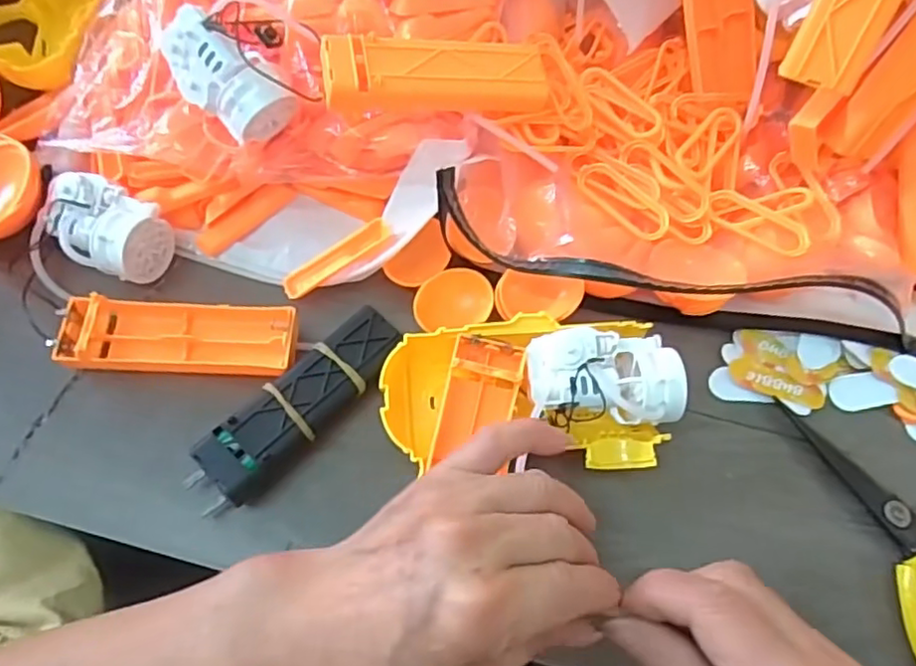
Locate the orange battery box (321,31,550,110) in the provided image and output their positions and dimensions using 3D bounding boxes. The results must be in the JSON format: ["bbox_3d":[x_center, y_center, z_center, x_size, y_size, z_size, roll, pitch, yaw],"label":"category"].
[{"bbox_3d":[-0.010,-0.127,0.310,0.111,0.018,0.031,-7,66,-19],"label":"orange battery box"}]

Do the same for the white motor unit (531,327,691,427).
[{"bbox_3d":[0.068,0.023,0.302,0.069,0.041,0.043,5,66,0],"label":"white motor unit"}]

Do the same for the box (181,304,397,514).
[{"bbox_3d":[-0.075,0.034,0.299,0.031,0.016,0.116,41,70,15],"label":"box"}]

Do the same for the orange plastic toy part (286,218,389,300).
[{"bbox_3d":[-0.064,-0.040,0.333,0.063,0.004,0.014,-33,71,-1],"label":"orange plastic toy part"}]

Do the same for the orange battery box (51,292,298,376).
[{"bbox_3d":[-0.136,0.001,0.312,0.109,0.022,0.037,2,66,-2],"label":"orange battery box"}]

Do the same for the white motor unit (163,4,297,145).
[{"bbox_3d":[-0.116,-0.127,0.318,0.070,0.038,0.033,38,70,14],"label":"white motor unit"}]

